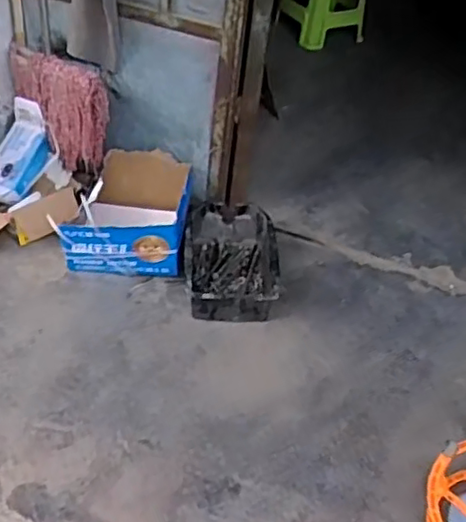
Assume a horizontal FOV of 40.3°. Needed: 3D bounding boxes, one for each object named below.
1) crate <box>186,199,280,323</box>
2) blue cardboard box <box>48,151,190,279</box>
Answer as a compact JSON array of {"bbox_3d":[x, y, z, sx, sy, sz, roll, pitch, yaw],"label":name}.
[{"bbox_3d":[-0.005,0.005,1.729,0.242,0.143,0.365,2,43,-3],"label":"crate"},{"bbox_3d":[-0.293,-0.134,1.787,0.325,0.244,0.278,4,43,-2],"label":"blue cardboard box"}]

